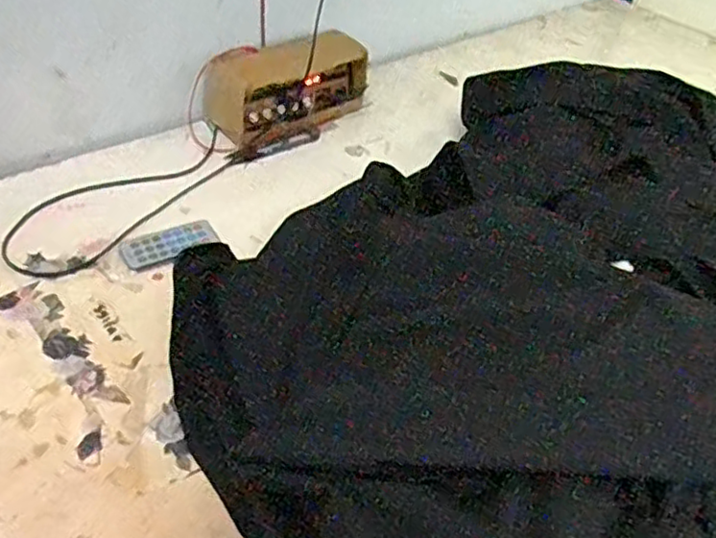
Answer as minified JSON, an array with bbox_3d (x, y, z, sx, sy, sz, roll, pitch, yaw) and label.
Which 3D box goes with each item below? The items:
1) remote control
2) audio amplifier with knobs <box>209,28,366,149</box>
[{"bbox_3d":[-0.175,-0.023,0.618,0.087,0.005,0.036,-21,49,-26],"label":"remote control"},{"bbox_3d":[-0.080,-0.217,0.776,0.183,0.083,0.086,-28,53,-31],"label":"audio amplifier with knobs"}]

